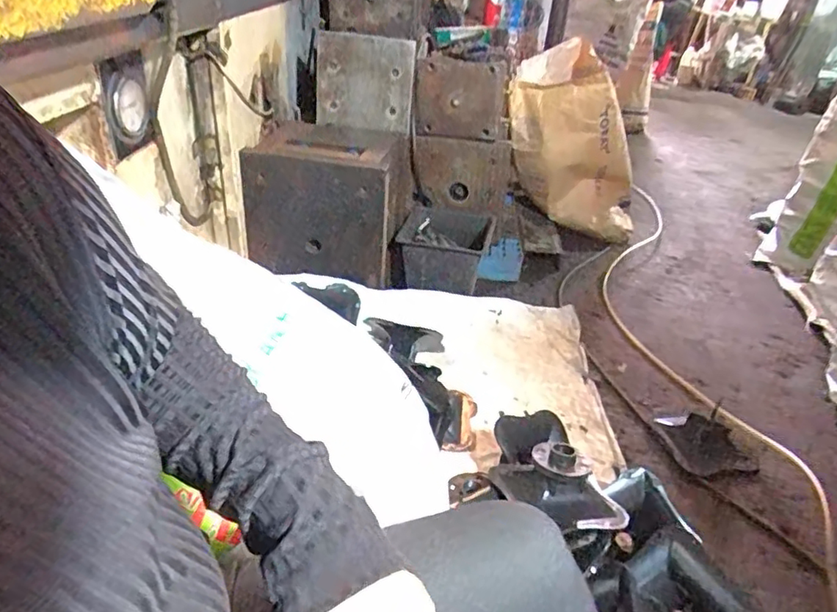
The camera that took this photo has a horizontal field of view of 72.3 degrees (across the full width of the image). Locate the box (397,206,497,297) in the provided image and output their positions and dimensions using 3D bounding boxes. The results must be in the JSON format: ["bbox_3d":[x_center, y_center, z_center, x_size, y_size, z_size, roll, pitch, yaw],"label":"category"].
[{"bbox_3d":[0.066,-0.146,1.614,0.237,0.173,0.249,11,34,11],"label":"box"}]

